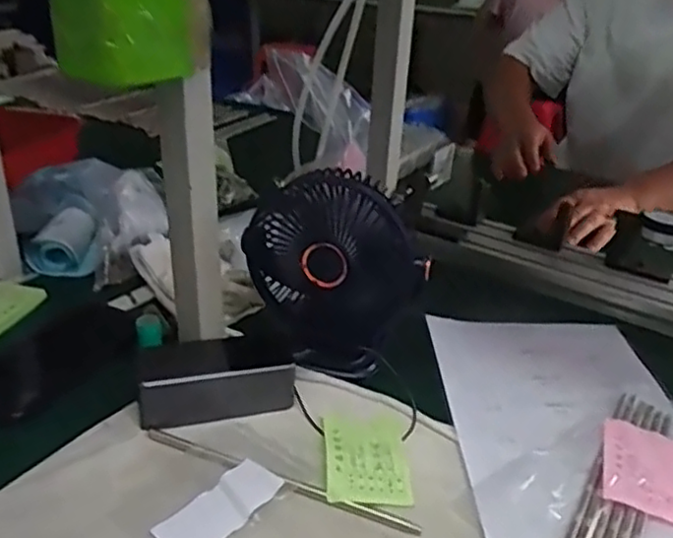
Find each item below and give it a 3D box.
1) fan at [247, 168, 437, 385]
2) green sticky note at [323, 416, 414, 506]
[{"bbox_3d":[-0.003,-0.003,0.609,0.148,0.173,0.103,1,26,-1],"label":"fan"},{"bbox_3d":[0.023,0.144,0.523,0.062,0.011,0.088,0,26,-3],"label":"green sticky note"}]

